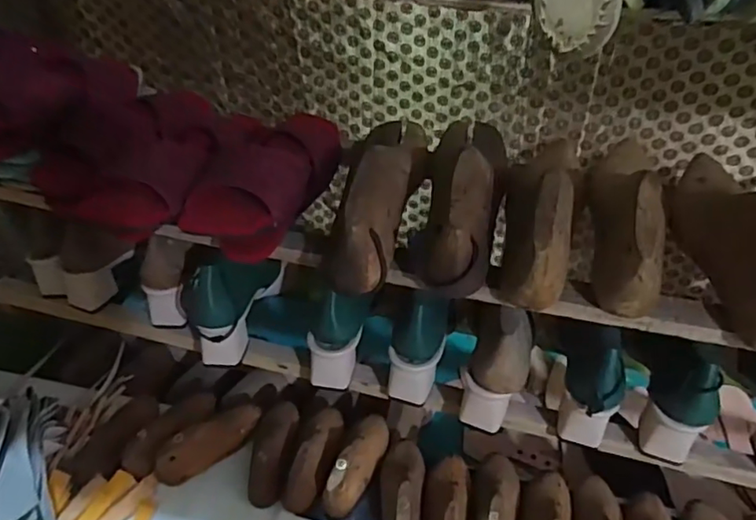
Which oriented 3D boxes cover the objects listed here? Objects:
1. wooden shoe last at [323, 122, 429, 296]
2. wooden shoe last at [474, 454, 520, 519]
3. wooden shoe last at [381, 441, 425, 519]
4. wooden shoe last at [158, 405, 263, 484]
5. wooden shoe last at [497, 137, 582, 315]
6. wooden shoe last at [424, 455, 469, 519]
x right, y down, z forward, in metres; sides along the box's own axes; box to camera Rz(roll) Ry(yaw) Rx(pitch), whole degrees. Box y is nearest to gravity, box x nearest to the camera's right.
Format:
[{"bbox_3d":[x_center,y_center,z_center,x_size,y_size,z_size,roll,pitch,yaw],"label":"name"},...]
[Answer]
[{"bbox_3d":[0.006,-0.078,0.563,0.075,0.080,0.246,5,40,7],"label":"wooden shoe last"},{"bbox_3d":[0.132,0.271,0.632,0.050,0.057,0.133,9,41,12],"label":"wooden shoe last"},{"bbox_3d":[0.026,0.260,0.648,0.052,0.054,0.144,5,40,6],"label":"wooden shoe last"},{"bbox_3d":[-0.205,0.221,0.698,0.046,0.043,0.139,32,50,33],"label":"wooden shoe last"},{"bbox_3d":[0.156,-0.057,0.538,0.060,0.080,0.231,8,41,10],"label":"wooden shoe last"},{"bbox_3d":[0.075,0.276,0.630,0.050,0.056,0.134,4,40,6],"label":"wooden shoe last"}]

